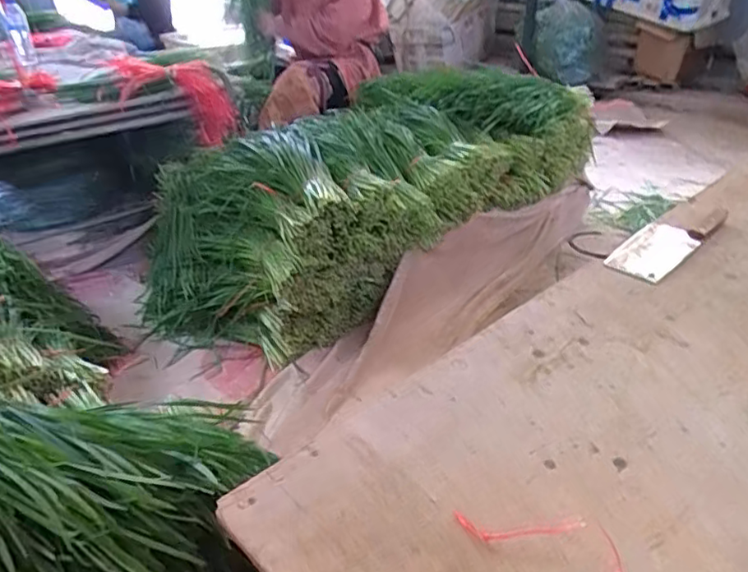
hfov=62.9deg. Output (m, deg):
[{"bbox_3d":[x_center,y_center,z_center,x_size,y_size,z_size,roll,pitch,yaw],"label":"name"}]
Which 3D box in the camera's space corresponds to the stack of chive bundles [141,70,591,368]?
[{"bbox_3d":[-0.026,-0.285,1.625,1.274,0.411,0.664,-28,35,-14],"label":"stack of chive bundles"}]

